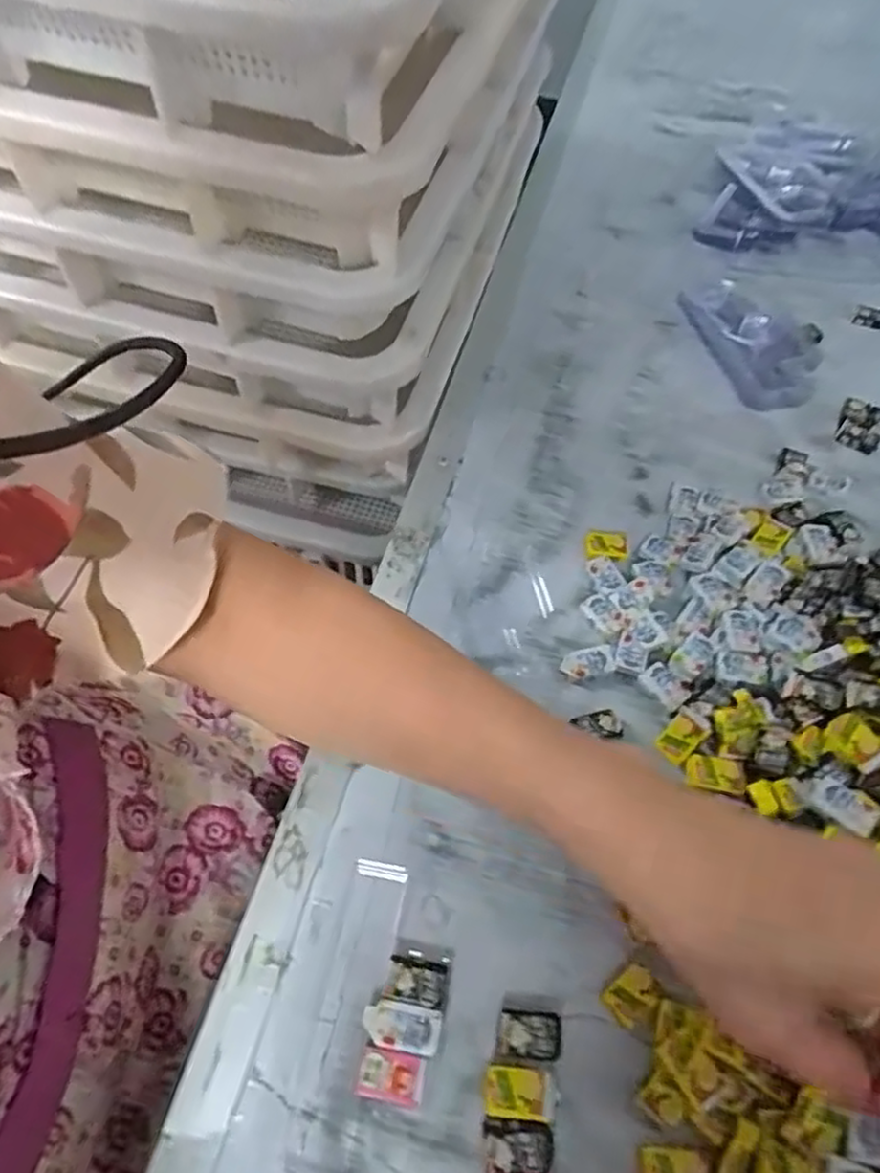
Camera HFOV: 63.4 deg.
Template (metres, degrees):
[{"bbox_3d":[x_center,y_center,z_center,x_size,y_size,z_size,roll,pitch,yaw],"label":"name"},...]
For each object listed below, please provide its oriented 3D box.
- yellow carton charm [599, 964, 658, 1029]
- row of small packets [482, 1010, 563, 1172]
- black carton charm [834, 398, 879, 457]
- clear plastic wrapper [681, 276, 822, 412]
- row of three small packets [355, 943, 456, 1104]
[{"bbox_3d":[0.083,0.176,0.308,0.023,0.004,0.017,-36,62,-23],"label":"yellow carton charm"},{"bbox_3d":[0.032,0.209,0.282,0.029,0.007,0.070,7,55,5],"label":"row of small packets"},{"bbox_3d":[0.303,-0.115,0.510,0.036,0.005,0.047,32,61,21],"label":"black carton charm"},{"bbox_3d":[0.248,-0.194,0.558,0.082,0.016,0.147,-12,55,-8],"label":"clear plastic wrapper"},{"bbox_3d":[-0.015,0.182,0.300,0.030,0.009,0.058,13,55,9],"label":"row of three small packets"}]

